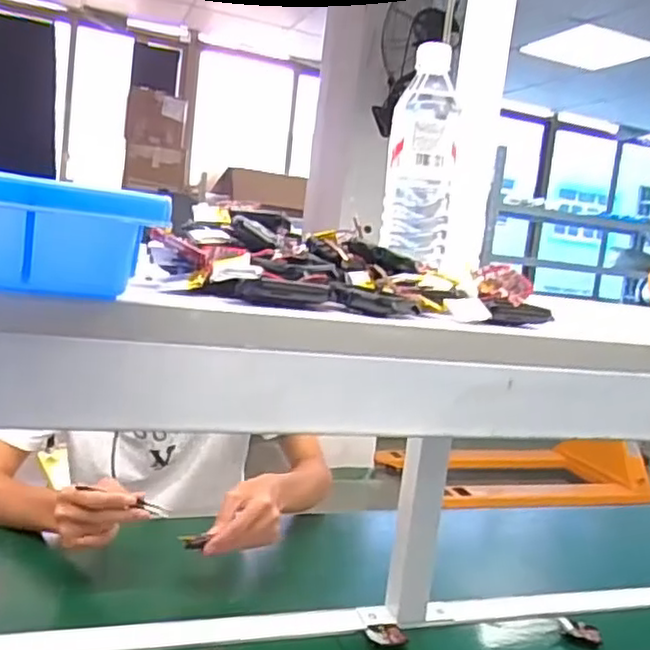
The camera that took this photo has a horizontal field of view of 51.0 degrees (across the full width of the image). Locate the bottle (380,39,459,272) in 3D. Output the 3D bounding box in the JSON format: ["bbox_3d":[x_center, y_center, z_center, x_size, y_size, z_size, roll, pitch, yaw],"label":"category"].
[{"bbox_3d":[0.087,-0.146,0.621,0.060,0.206,0.077,7,8,0],"label":"bottle"}]

